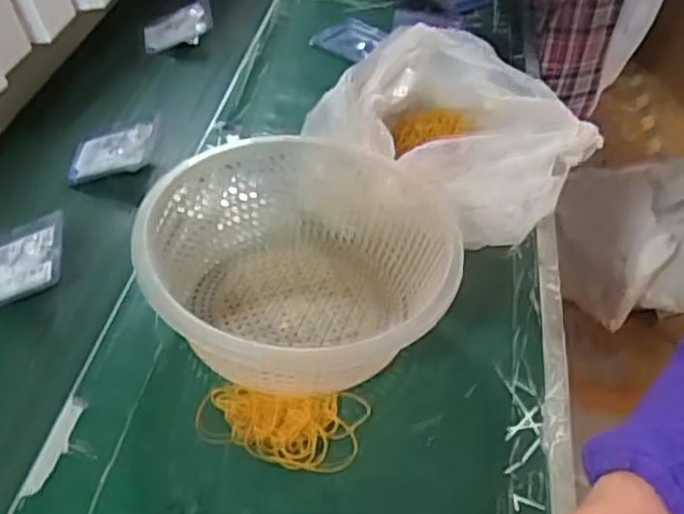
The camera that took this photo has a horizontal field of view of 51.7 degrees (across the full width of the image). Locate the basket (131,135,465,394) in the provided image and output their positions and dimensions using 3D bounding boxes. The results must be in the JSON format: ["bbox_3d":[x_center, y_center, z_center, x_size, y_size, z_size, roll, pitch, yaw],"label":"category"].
[{"bbox_3d":[-0.044,0.009,0.635,0.268,0.105,0.270,15,46,7],"label":"basket"}]

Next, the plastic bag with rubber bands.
[{"bbox_3d":[0.130,-0.135,0.780,0.271,0.126,0.241,21,47,13],"label":"plastic bag with rubber bands"}]

